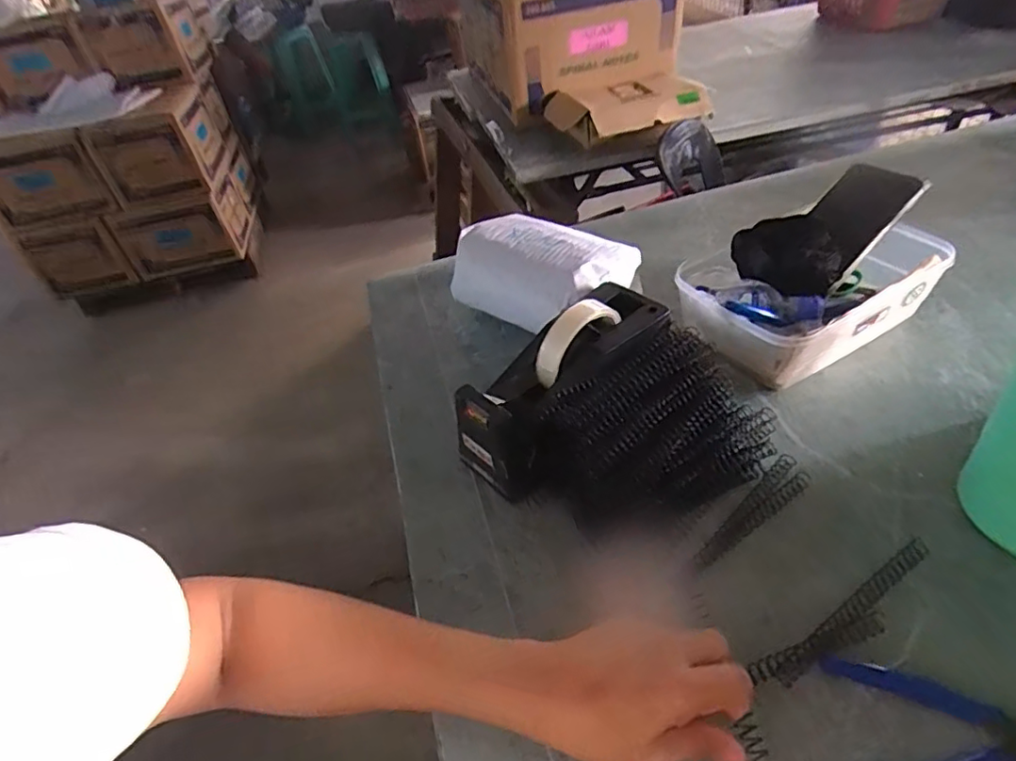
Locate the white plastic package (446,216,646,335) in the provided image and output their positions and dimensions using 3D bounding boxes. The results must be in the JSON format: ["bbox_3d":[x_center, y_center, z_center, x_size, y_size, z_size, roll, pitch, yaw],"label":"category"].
[{"bbox_3d":[0.032,-0.117,0.620,0.193,0.077,0.102,29,55,34],"label":"white plastic package"}]

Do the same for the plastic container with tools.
[{"bbox_3d":[0.303,-0.106,0.569,0.282,0.098,0.157,-26,45,-15],"label":"plastic container with tools"}]

